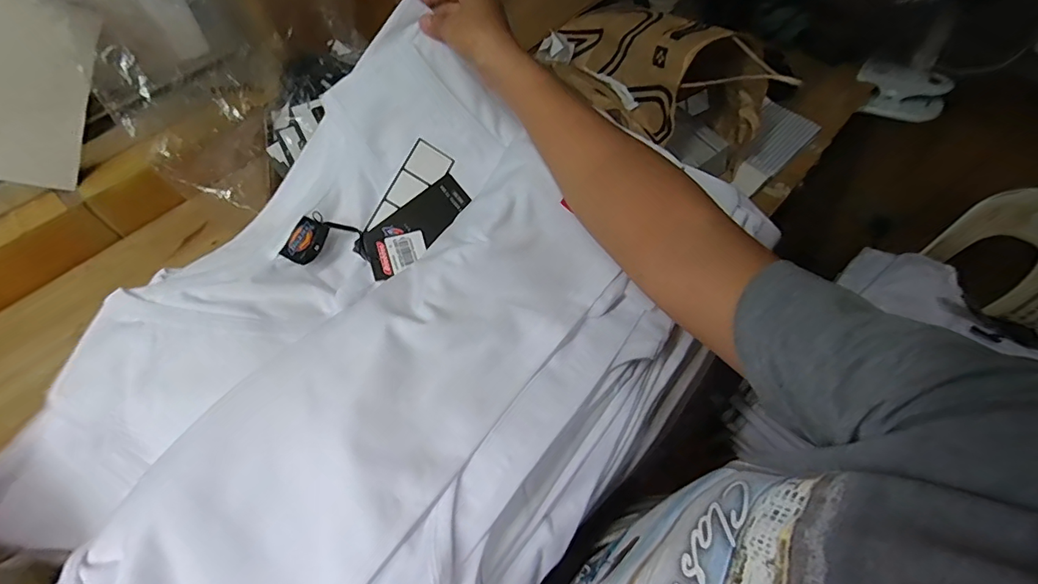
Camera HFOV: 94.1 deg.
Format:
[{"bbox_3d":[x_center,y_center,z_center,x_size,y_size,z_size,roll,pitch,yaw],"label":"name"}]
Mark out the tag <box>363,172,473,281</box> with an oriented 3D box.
[{"bbox_3d":[-0.091,-0.059,0.435,0.109,0.004,0.045,-41,93,-17],"label":"tag"}]

